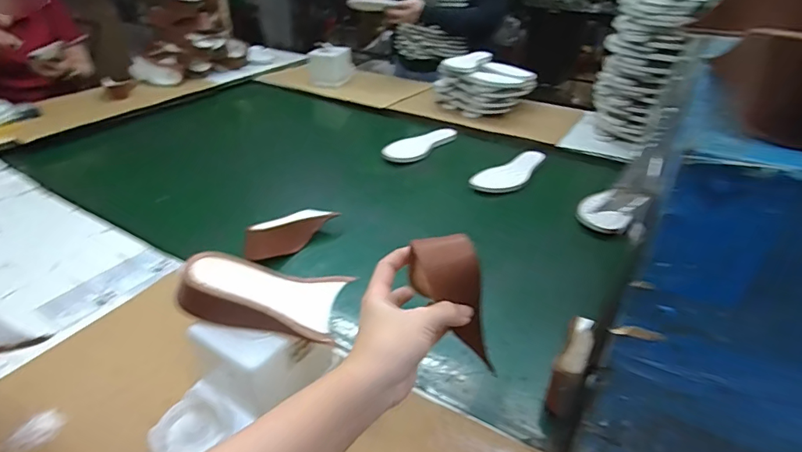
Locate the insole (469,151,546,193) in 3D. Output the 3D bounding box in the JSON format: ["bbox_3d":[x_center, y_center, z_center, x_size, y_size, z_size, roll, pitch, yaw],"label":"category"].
[{"bbox_3d":[0.248,-0.120,0.989,0.094,0.009,0.259,26,39,33],"label":"insole"}]

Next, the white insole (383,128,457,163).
[{"bbox_3d":[0.059,-0.199,1.115,0.236,0.019,0.090,-20,52,-32],"label":"white insole"}]

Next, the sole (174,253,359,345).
[{"bbox_3d":[-0.134,0.075,0.443,0.154,0.046,0.076,13,33,-9],"label":"sole"}]

